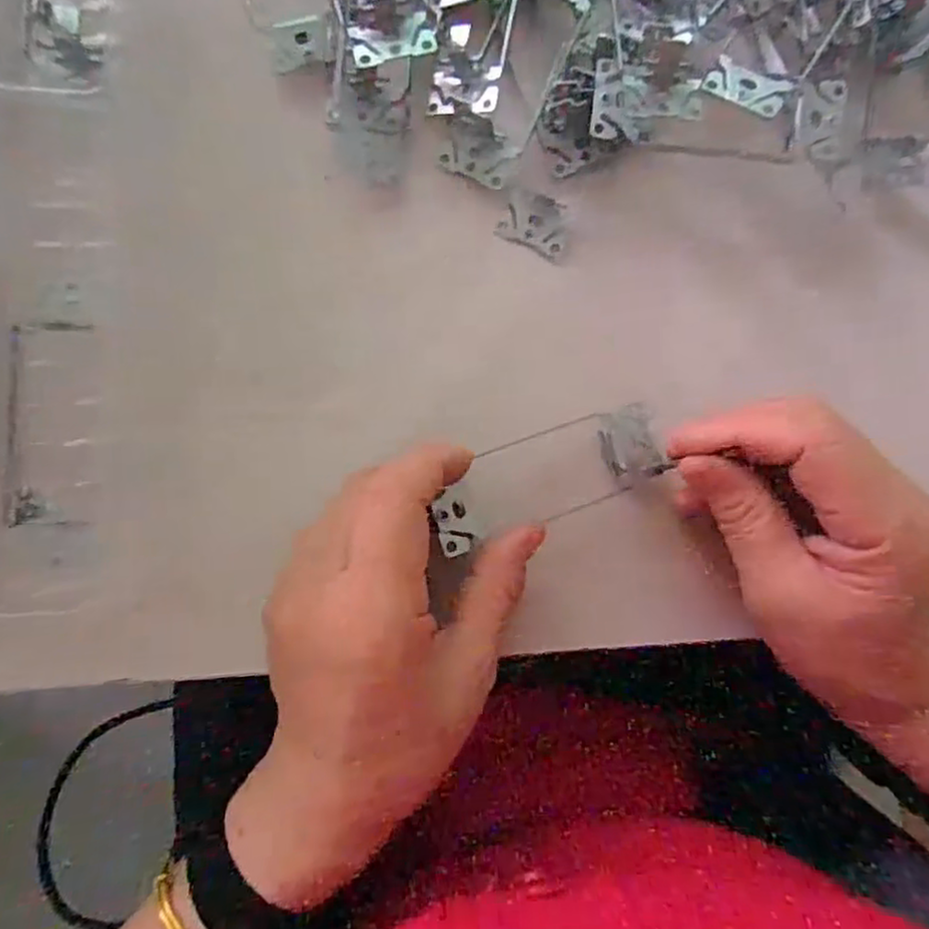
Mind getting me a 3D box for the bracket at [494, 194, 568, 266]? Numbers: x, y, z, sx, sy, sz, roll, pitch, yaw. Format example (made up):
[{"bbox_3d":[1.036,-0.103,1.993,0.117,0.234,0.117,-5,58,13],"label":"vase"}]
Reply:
[{"bbox_3d":[0.033,-0.107,0.299,0.031,0.004,0.024,23,84,-6],"label":"bracket"}]

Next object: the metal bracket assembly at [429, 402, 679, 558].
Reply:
[{"bbox_3d":[0.037,0.004,0.281,0.110,0.008,0.037,-20,94,-22],"label":"metal bracket assembly"}]

